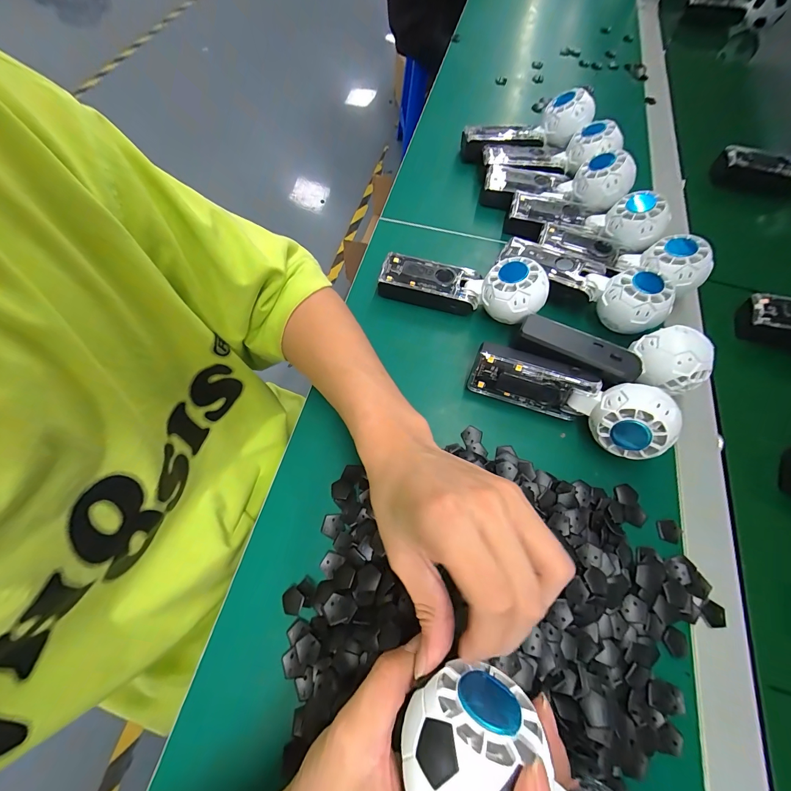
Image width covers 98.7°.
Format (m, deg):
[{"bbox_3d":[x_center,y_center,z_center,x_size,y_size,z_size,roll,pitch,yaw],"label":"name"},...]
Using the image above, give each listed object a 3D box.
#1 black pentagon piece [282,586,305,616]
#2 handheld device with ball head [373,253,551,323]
[{"bbox_3d":[-0.078,0.157,0.258,0.017,0.004,0.017,36,70,12],"label":"black pentagon piece"},{"bbox_3d":[0.068,-0.113,0.362,0.169,0.047,0.047,13,66,19],"label":"handheld device with ball head"}]

